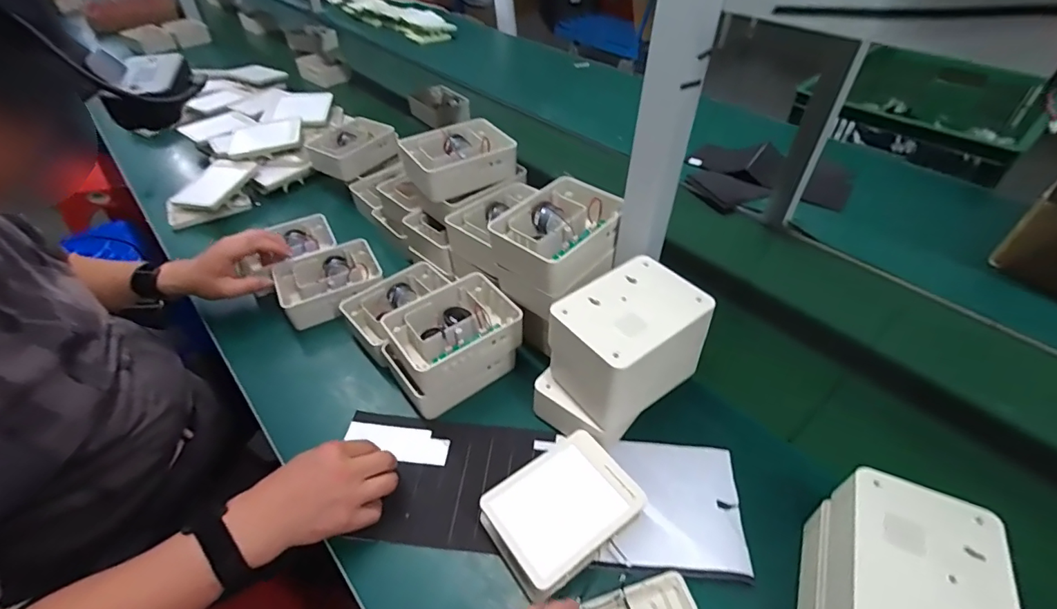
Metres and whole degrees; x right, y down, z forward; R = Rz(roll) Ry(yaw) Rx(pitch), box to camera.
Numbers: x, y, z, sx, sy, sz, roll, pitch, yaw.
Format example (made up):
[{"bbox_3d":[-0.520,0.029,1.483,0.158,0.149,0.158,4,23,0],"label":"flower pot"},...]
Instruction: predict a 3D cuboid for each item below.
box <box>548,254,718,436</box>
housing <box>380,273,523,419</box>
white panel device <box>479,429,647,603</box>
[{"bbox_3d":[0.103,0.042,0.509,0.136,0.120,0.102,-26,49,-24],"label":"box"},{"bbox_3d":[-0.091,0.052,0.603,0.152,0.102,0.106,-27,50,-25],"label":"housing"},{"bbox_3d":[0.033,0.205,0.473,0.141,0.044,0.102,-27,50,-25],"label":"white panel device"}]

